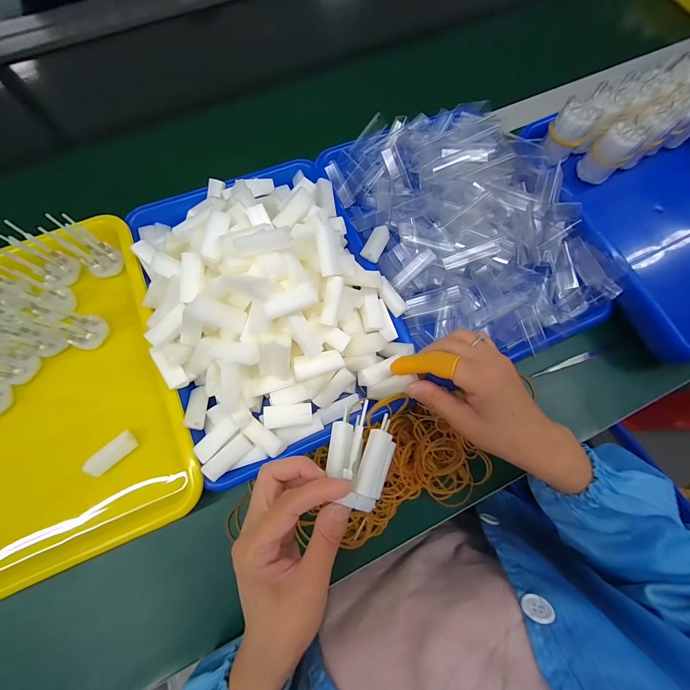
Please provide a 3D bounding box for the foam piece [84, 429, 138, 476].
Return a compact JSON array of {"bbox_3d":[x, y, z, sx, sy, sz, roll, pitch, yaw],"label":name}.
[{"bbox_3d":[-0.226,0.106,0.297,0.019,0.014,0.045,41,77,10],"label":"foam piece"}]

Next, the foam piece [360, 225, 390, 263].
[{"bbox_3d":[0.035,-0.116,0.350,0.020,0.013,0.048,24,75,5],"label":"foam piece"}]

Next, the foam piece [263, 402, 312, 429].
[{"bbox_3d":[-0.054,0.067,0.293,0.044,0.008,0.020,-6,74,-3],"label":"foam piece"}]

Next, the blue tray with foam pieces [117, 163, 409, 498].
[{"bbox_3d":[-0.076,-0.054,0.297,0.236,0.083,0.303,-24,76,-8],"label":"blue tray with foam pieces"}]

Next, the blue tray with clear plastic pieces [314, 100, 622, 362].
[{"bbox_3d":[0.132,-0.138,0.350,0.230,0.073,0.320,-25,76,-8],"label":"blue tray with clear plastic pieces"}]

